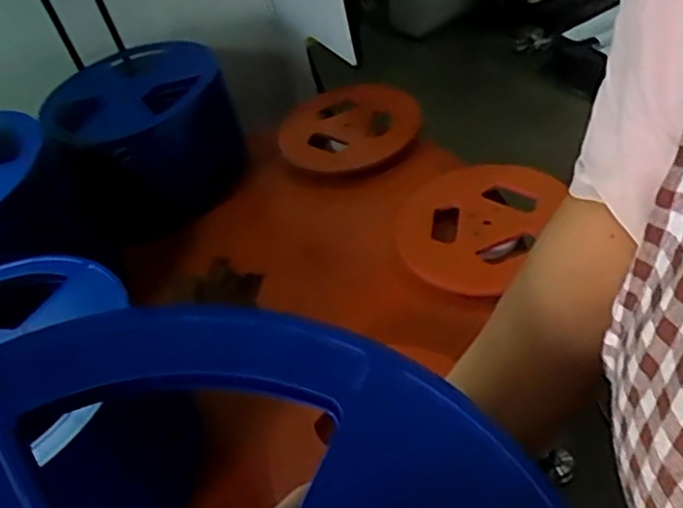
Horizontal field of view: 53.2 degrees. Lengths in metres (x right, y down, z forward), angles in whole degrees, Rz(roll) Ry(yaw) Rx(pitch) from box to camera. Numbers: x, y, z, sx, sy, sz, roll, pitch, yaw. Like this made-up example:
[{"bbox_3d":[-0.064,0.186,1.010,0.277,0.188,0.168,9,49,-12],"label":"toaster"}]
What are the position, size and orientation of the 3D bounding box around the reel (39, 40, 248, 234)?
[{"bbox_3d":[-0.343,-0.221,1.217,0.298,0.185,0.303,-21,40,-18],"label":"reel"}]

